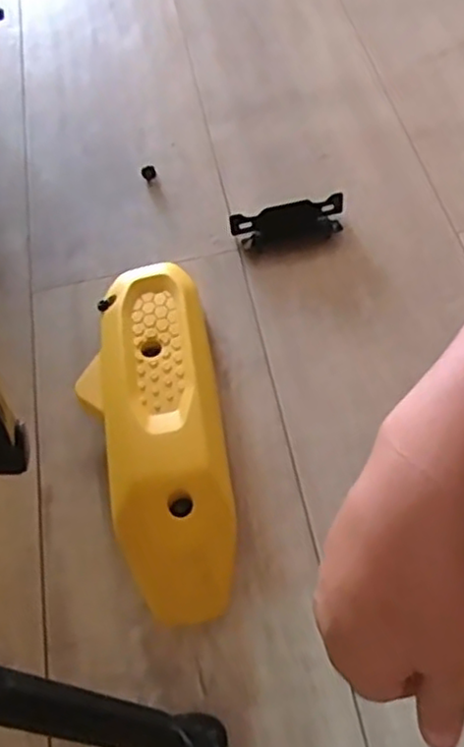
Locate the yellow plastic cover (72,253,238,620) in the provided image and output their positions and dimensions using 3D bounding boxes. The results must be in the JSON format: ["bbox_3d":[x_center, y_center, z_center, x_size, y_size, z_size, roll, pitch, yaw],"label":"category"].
[{"bbox_3d":[-0.063,0.035,0.548,0.105,0.046,0.305,-9,58,-1],"label":"yellow plastic cover"}]

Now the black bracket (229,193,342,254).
[{"bbox_3d":[0.054,-0.142,0.667,0.105,0.026,0.039,-13,58,-4],"label":"black bracket"}]

